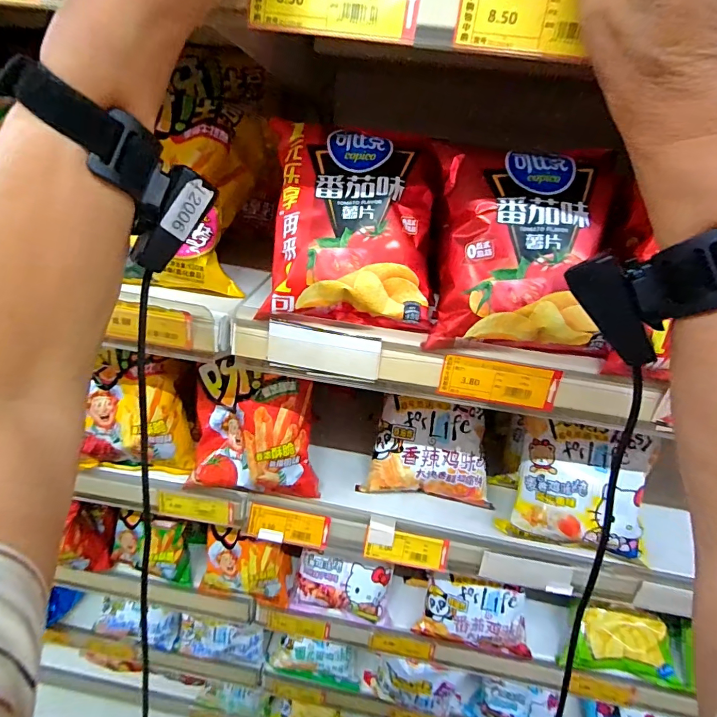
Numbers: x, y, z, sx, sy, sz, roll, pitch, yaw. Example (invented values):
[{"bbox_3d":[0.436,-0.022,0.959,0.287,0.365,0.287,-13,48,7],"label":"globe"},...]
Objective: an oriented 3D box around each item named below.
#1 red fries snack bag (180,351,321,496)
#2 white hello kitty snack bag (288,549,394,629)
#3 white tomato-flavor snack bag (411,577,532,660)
[{"bbox_3d":[-0.124,0.083,0.488,0.157,0.159,0.054,5,6,-3],"label":"red fries snack bag"},{"bbox_3d":[-0.023,0.345,0.624,0.156,0.110,0.050,10,-6,4],"label":"white hello kitty snack bag"},{"bbox_3d":[0.179,0.370,0.598,0.162,0.109,0.050,11,8,6],"label":"white tomato-flavor snack bag"}]

